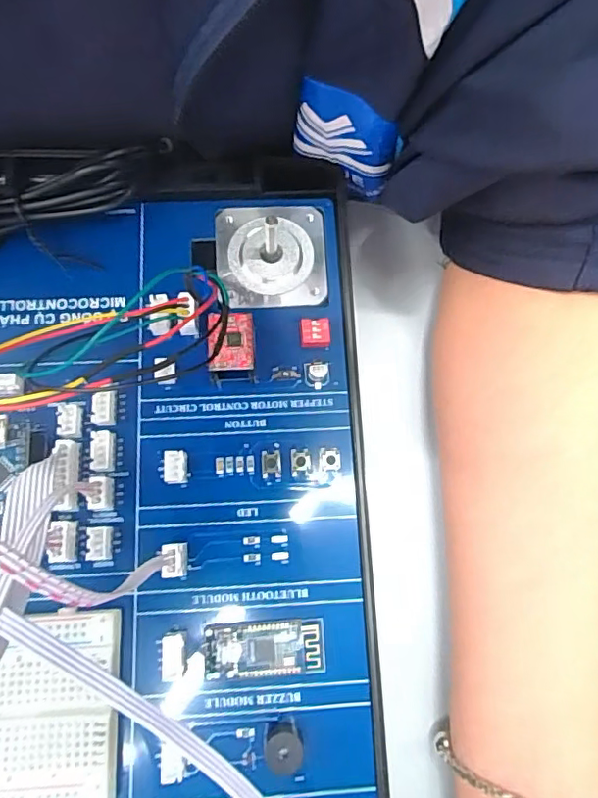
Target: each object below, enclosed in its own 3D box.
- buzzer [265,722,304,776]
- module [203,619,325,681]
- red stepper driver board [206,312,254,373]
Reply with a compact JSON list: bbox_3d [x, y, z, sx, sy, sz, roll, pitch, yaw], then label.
[{"bbox_3d":[-0.004,0.105,0.166,0.011,0.009,0.013,-6,77,-3],"label":"buzzer"},{"bbox_3d":[-0.011,0.079,0.175,0.037,0.005,0.016,-3,77,-3],"label":"module"},{"bbox_3d":[-0.023,-0.018,0.196,0.016,0.014,0.021,-3,77,-3],"label":"red stepper driver board"}]

